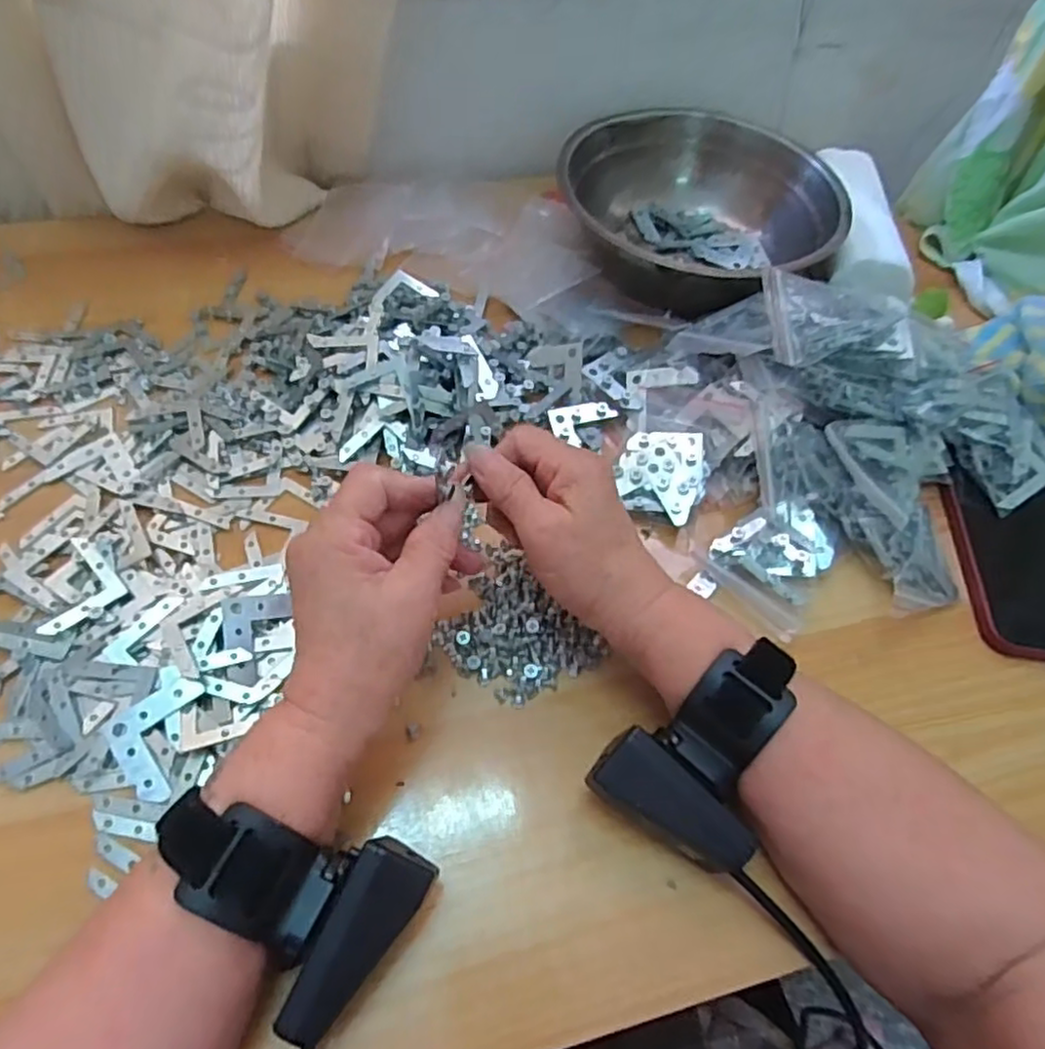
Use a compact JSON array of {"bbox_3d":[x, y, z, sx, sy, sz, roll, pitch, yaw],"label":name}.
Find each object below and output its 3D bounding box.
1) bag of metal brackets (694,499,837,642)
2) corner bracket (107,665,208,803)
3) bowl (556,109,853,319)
[{"bbox_3d":[0.149,0.016,0.388,0.076,0.023,0.063,-33,64,-23],"label":"bag of metal brackets"},{"bbox_3d":[-0.174,0.096,0.322,0.035,0.004,0.058,9,67,0],"label":"corner bracket"},{"bbox_3d":[0.136,-0.250,0.544,0.200,0.072,0.200,2,56,-3],"label":"bowl"}]

